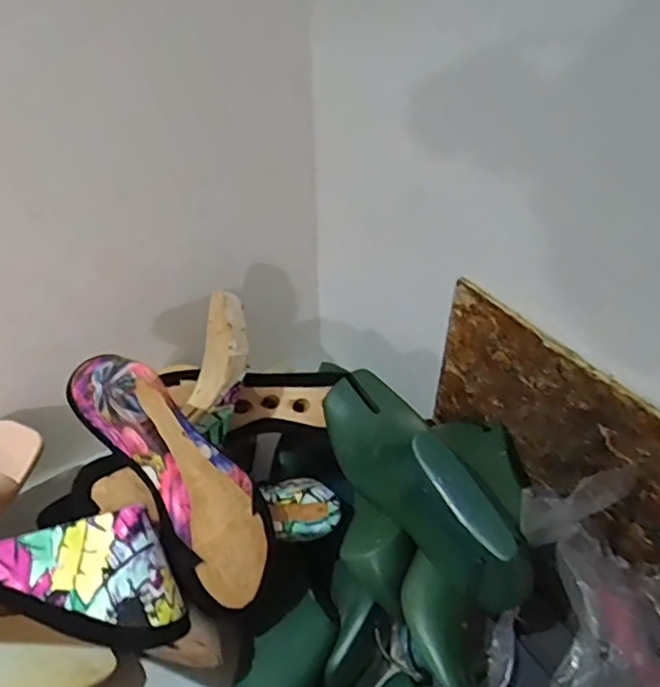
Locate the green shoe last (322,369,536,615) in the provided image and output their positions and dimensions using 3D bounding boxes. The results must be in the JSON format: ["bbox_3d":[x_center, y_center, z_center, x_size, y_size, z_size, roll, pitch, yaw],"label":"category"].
[{"bbox_3d":[0.068,0.100,0.477,0.074,0.101,0.245,-18,31,-19],"label":"green shoe last"}]

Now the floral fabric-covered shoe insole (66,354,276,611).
[{"bbox_3d":[-0.122,0.104,0.463,0.073,0.071,0.225,-40,96,-35],"label":"floral fabric-covered shoe insole"}]

